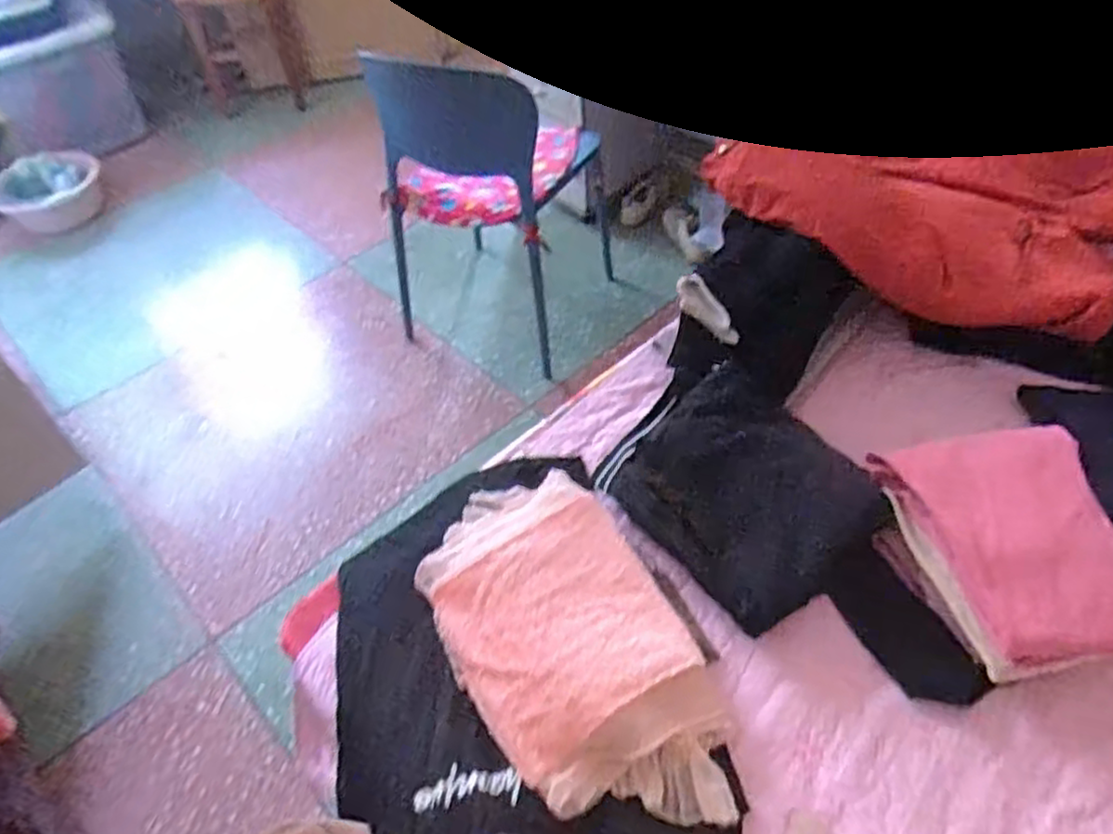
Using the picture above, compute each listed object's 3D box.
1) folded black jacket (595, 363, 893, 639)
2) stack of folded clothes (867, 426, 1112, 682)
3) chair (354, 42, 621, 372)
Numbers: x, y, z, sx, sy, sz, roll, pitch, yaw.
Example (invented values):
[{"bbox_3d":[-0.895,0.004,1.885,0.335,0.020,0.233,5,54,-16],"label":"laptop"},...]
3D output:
[{"bbox_3d":[0.242,0.091,0.979,0.264,0.084,0.327,-35,57,-21],"label":"folded black jacket"},{"bbox_3d":[0.528,0.150,0.857,0.227,0.105,0.287,-4,48,2],"label":"stack of folded clothes"},{"bbox_3d":[-0.142,-0.535,1.766,0.441,0.641,0.465,19,53,21],"label":"chair"}]

